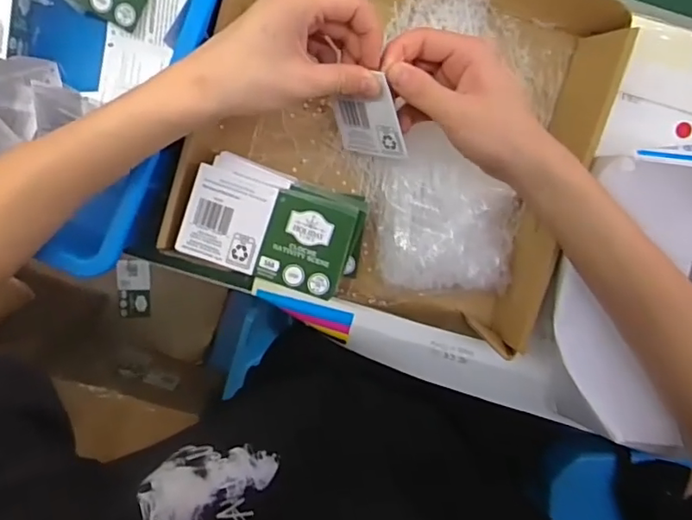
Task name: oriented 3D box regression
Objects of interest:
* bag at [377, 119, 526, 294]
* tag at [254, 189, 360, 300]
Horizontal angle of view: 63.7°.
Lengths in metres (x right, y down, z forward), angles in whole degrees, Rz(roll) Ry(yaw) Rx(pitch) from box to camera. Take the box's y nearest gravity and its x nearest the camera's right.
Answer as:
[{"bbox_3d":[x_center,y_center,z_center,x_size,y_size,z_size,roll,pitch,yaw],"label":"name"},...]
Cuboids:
[{"bbox_3d":[0.087,-0.039,0.459,0.113,0.030,0.129,1,95,-1],"label":"bag"},{"bbox_3d":[-0.030,-0.012,0.435,0.065,0.009,0.075,17,95,-1],"label":"tag"}]

